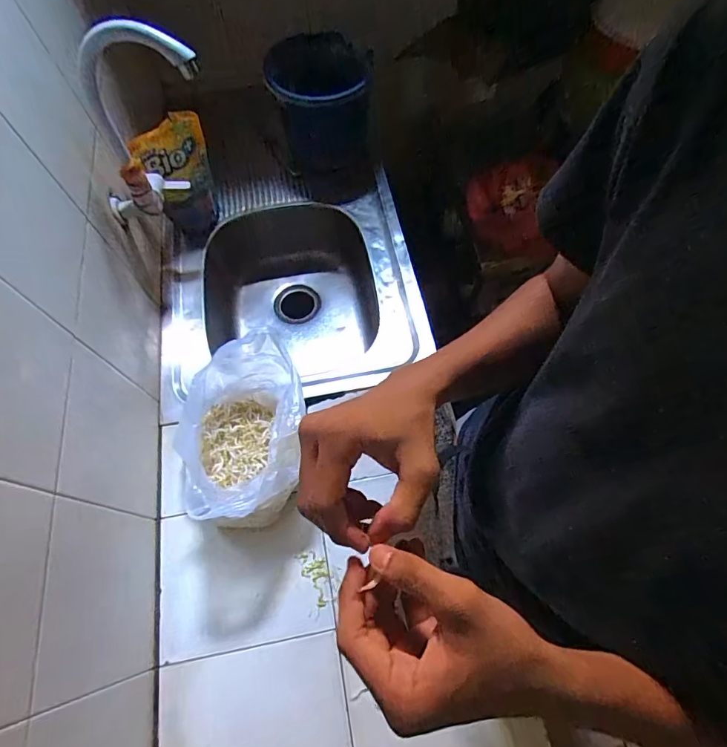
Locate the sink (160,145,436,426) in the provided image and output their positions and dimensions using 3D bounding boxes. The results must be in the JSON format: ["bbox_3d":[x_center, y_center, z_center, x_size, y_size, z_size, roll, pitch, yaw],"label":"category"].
[{"bbox_3d":[-0.143,-0.148,0.996,0.495,0.254,0.521,-13,66,-5],"label":"sink"}]

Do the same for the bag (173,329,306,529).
[{"bbox_3d":[-0.175,0.092,0.683,0.160,0.141,0.254,-9,66,-3],"label":"bag"}]

